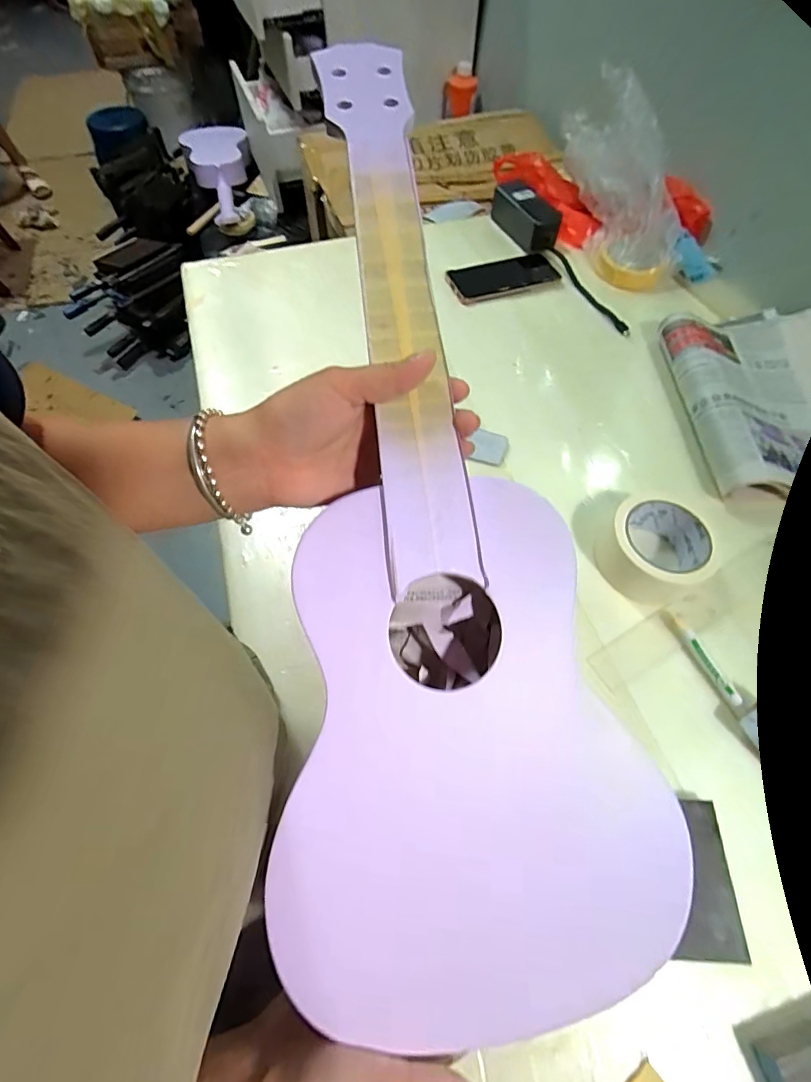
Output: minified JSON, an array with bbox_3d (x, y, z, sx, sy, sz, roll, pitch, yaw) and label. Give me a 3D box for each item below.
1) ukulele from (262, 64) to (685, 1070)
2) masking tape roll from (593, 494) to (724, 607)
[{"bbox_3d":[0.011,-0.038,0.276,0.199,0.059,0.546,-7,84,-4],"label":"ukulele"},{"bbox_3d":[0.242,0.008,0.452,0.097,0.044,0.100,1,61,-1],"label":"masking tape roll"}]

